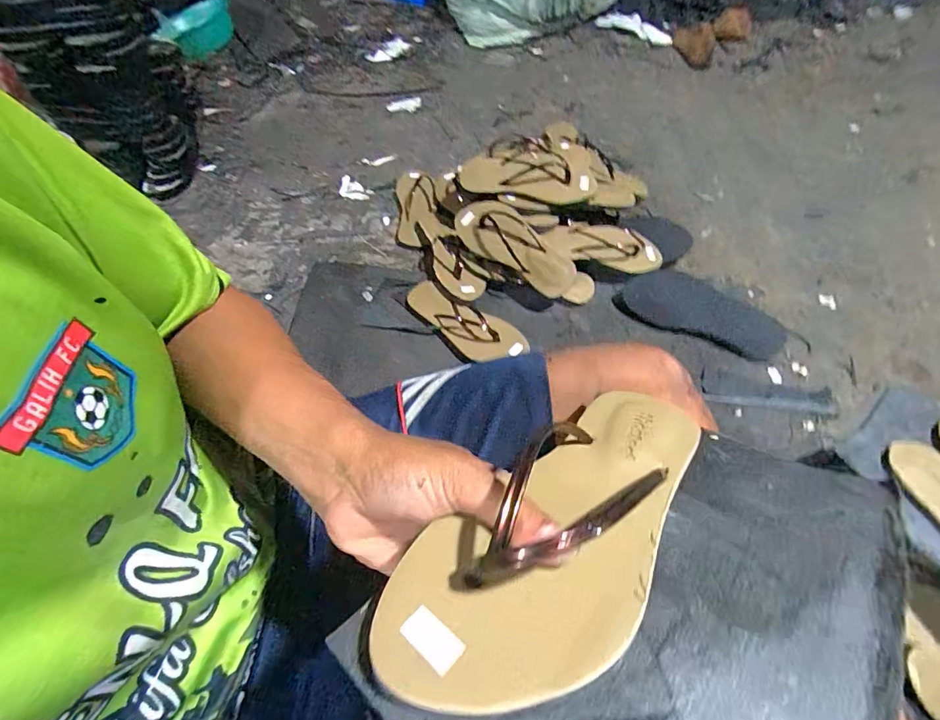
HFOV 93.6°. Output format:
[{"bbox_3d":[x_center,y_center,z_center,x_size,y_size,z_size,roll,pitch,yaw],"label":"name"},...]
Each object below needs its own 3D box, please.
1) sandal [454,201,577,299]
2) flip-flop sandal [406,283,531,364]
[{"bbox_3d":[0.075,-0.199,0.759,0.237,0.090,0.035,34,22,12],"label":"sandal"},{"bbox_3d":[-0.016,-0.069,0.739,0.223,0.040,0.084,31,63,20],"label":"flip-flop sandal"}]

